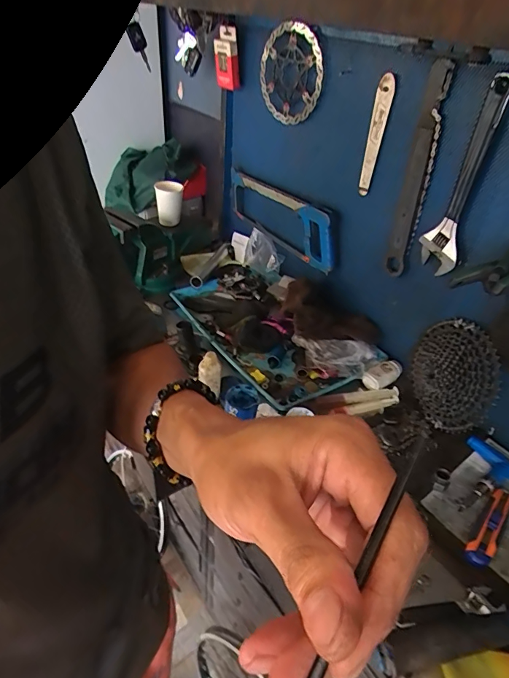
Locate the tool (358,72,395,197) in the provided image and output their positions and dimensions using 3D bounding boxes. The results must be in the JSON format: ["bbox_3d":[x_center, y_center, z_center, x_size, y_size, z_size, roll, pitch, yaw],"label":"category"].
[{"bbox_3d":[0.210,-0.353,0.744,0.007,0.200,0.033,-24,53,-23],"label":"tool"}]

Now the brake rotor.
[{"bbox_3d":[0.068,-0.523,0.839,0.007,0.169,0.169,-25,62,-32],"label":"brake rotor"}]

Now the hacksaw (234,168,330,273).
[{"bbox_3d":[0.057,-0.295,1.031,0.030,0.140,0.380,-21,45,-30],"label":"hacksaw"}]

